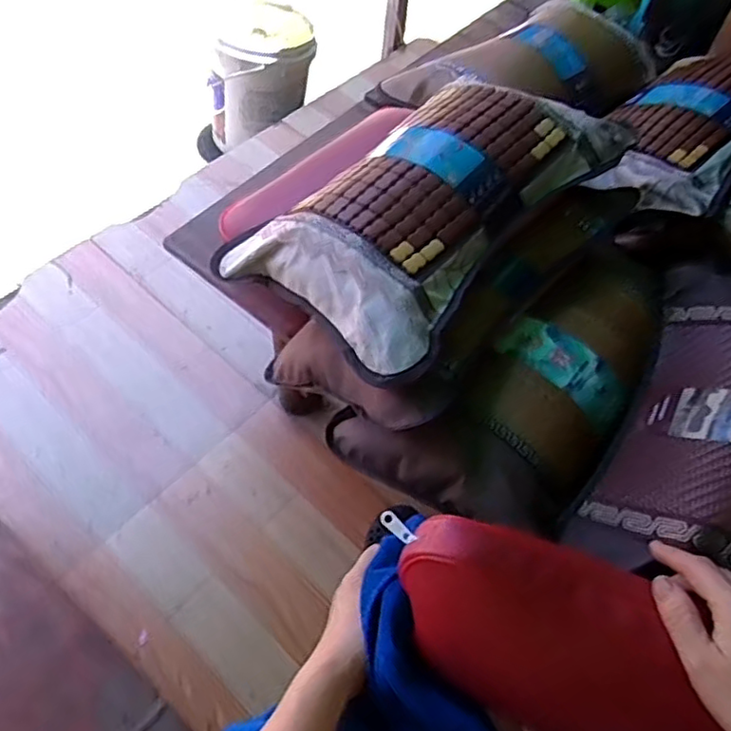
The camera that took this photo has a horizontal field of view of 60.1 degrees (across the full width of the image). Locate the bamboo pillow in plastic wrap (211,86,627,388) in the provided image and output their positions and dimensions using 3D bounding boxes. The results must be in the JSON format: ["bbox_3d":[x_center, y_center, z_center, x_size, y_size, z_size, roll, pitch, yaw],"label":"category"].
[{"bbox_3d":[0.079,-0.198,0.737,0.287,0.093,0.450,40,64,19],"label":"bamboo pillow in plastic wrap"}]

